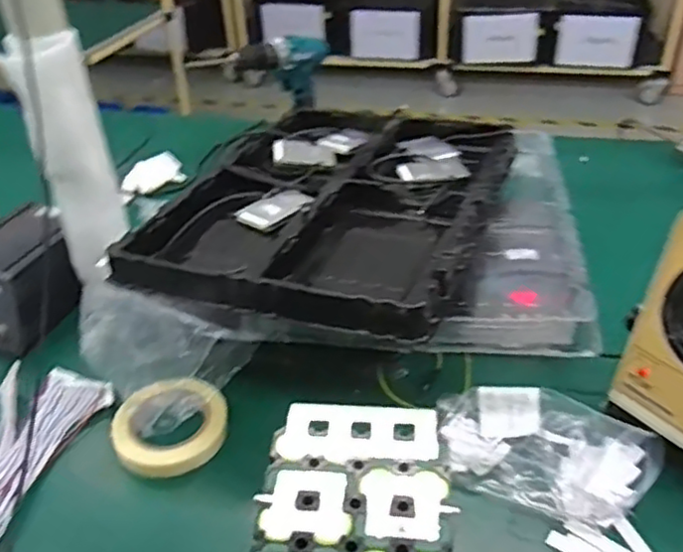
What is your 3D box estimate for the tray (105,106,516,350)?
[{"bbox_3d":[-0.001,-0.101,0.841,0.357,0.070,0.461,12,40,19],"label":"tray"}]

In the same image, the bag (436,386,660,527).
[{"bbox_3d":[0.195,0.167,0.674,0.214,0.050,0.116,17,42,25],"label":"bag"}]

